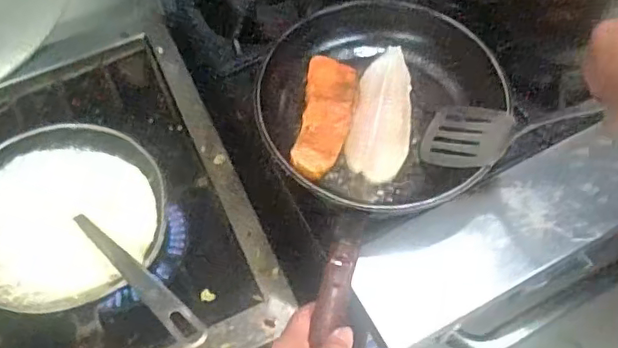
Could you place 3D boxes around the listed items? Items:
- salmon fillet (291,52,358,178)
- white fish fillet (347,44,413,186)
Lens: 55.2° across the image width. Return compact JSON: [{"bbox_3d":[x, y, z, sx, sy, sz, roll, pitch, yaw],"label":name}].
[{"bbox_3d":[0.021,-0.070,0.715,0.060,0.022,0.164,7,59,7],"label":"salmon fillet"},{"bbox_3d":[0.093,-0.077,0.731,0.071,0.012,0.190,11,60,9],"label":"white fish fillet"}]

